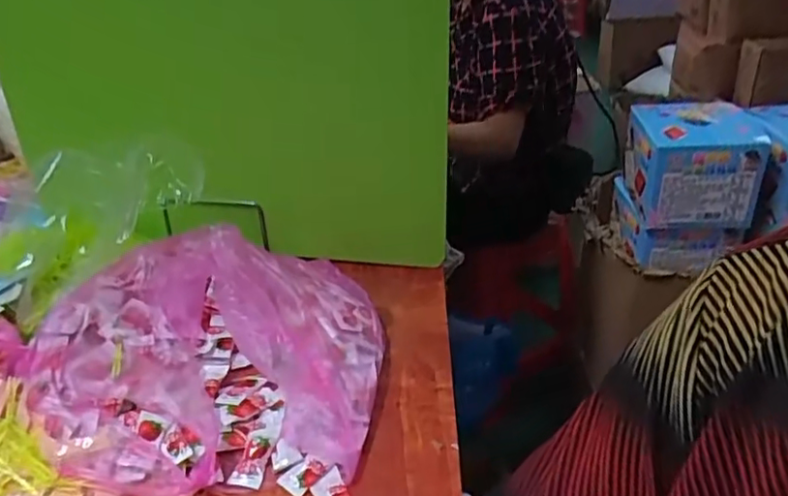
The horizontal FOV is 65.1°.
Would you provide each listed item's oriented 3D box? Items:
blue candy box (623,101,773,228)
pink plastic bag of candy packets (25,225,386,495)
[{"bbox_3d":[0.437,-0.125,0.914,0.161,0.138,0.149,-1,28,3],"label":"blue candy box"},{"bbox_3d":[-0.184,0.087,0.624,0.334,0.085,0.341,1,28,6],"label":"pink plastic bag of candy packets"}]

